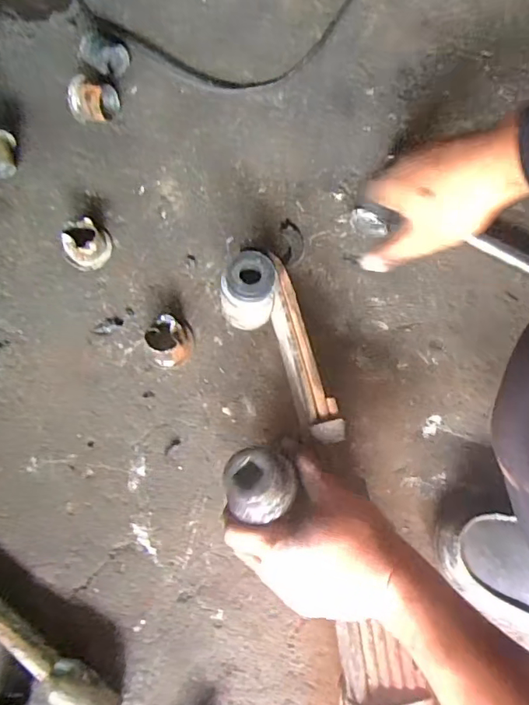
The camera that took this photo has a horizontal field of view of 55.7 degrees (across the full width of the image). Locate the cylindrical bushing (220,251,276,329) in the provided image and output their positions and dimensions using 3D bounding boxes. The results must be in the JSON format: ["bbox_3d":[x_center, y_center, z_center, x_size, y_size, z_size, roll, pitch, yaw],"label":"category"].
[{"bbox_3d":[-0.017,-0.060,0.524,0.052,0.095,0.052,0,74,-1],"label":"cylindrical bushing"}]

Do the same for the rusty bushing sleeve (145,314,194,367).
[{"bbox_3d":[-0.101,-0.013,0.536,0.045,0.032,0.048,0,74,-1],"label":"rusty bushing sleeve"}]

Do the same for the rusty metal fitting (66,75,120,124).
[{"bbox_3d":[-0.213,-0.314,0.628,0.056,0.047,0.045,-6,75,-3],"label":"rusty metal fitting"}]

